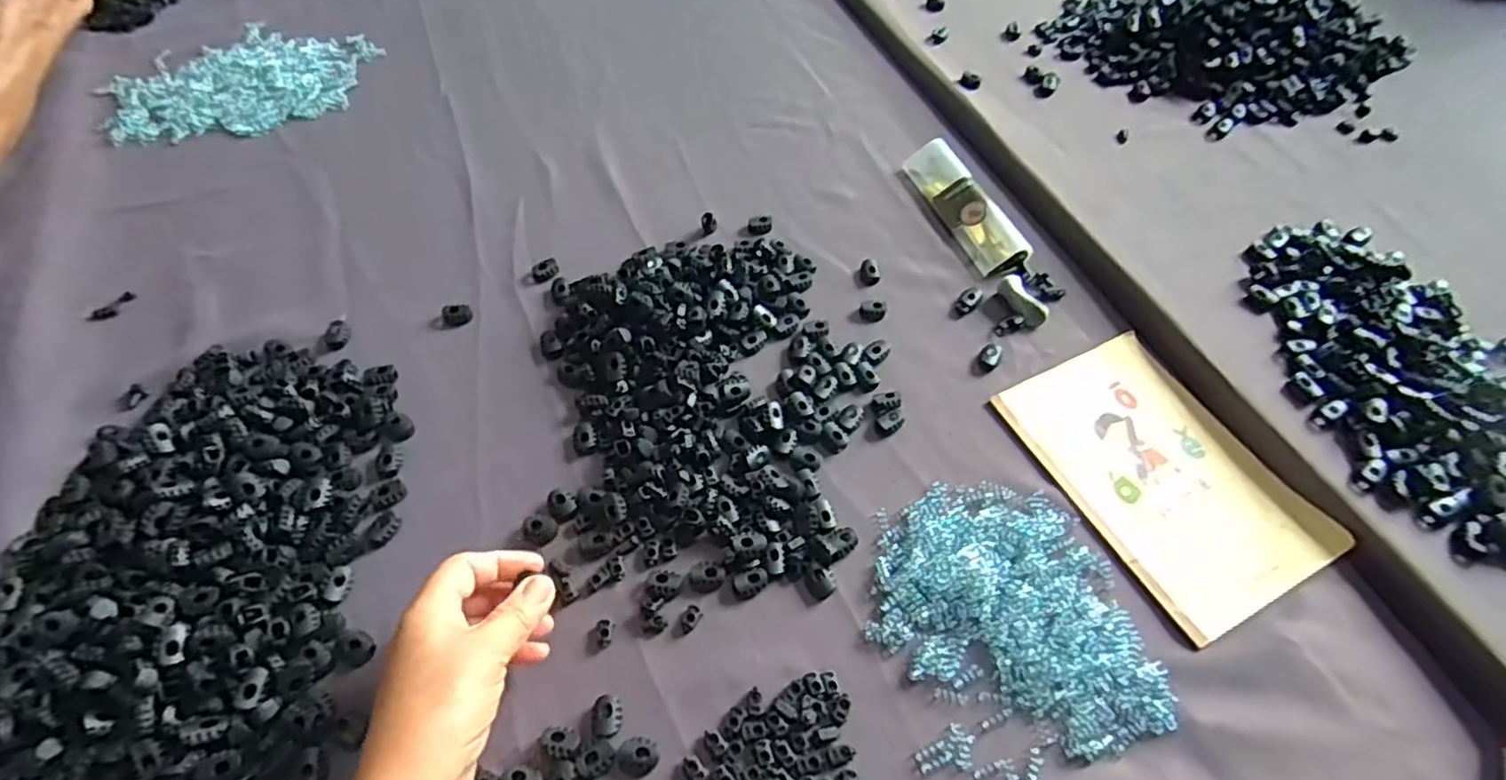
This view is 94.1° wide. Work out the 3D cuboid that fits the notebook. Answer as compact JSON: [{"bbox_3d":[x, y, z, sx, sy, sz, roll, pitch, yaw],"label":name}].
[{"bbox_3d":[0.291,0.056,0.498,0.136,0.011,0.202,-23,59,-17],"label":"notebook"}]

